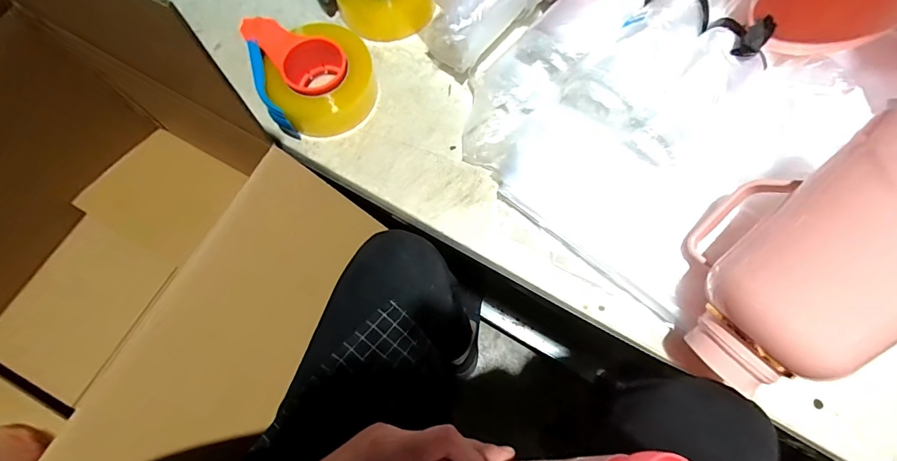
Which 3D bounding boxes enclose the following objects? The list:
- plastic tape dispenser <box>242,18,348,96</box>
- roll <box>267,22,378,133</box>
[{"bbox_3d":[-0.182,-0.212,0.524,0.075,0.059,0.132,-43,75,-11],"label":"plastic tape dispenser"},{"bbox_3d":[-0.155,-0.190,0.524,0.119,0.058,0.126,-1,72,2],"label":"roll"}]

